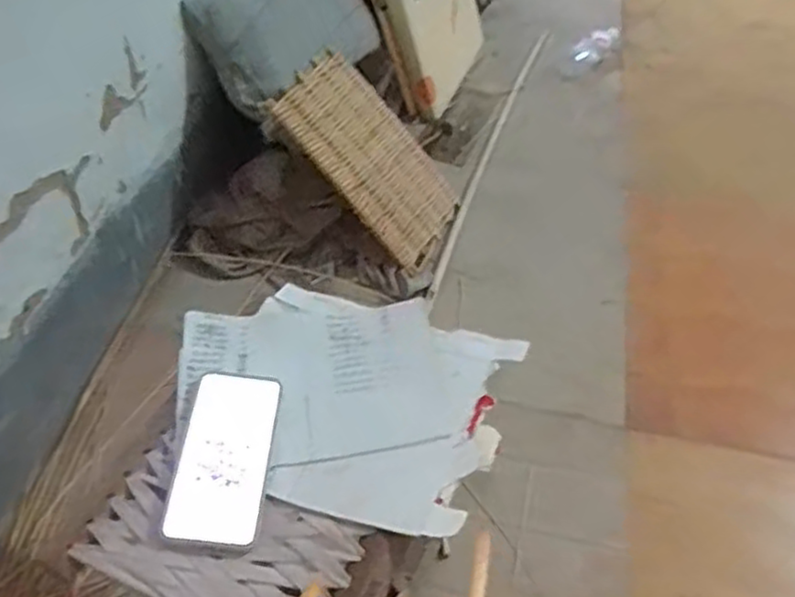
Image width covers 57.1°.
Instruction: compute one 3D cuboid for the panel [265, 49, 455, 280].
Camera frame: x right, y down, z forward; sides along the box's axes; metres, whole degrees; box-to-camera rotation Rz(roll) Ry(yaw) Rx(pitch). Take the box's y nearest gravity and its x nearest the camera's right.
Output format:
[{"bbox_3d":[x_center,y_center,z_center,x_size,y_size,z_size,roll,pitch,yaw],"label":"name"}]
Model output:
[{"bbox_3d":[-0.040,-0.248,1.267,0.359,0.031,0.239,46,48,-13],"label":"panel"}]

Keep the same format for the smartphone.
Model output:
[{"bbox_3d":[-0.154,0.135,0.644,0.083,0.014,0.163,5,47,-1],"label":"smartphone"}]

